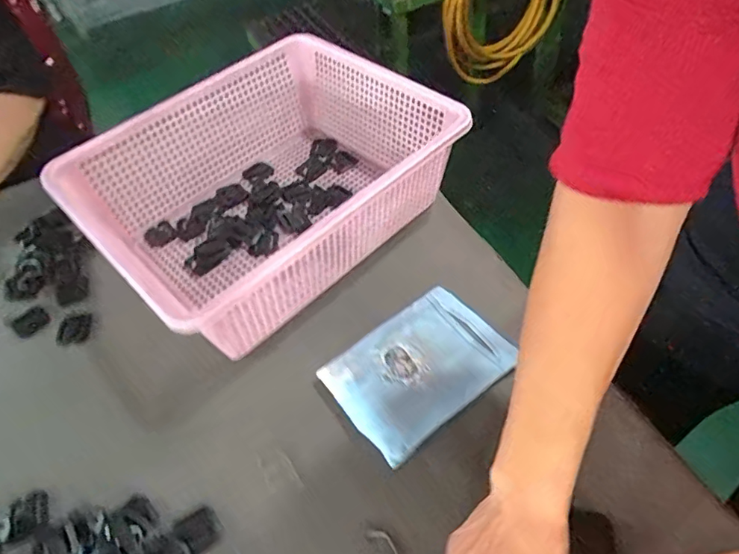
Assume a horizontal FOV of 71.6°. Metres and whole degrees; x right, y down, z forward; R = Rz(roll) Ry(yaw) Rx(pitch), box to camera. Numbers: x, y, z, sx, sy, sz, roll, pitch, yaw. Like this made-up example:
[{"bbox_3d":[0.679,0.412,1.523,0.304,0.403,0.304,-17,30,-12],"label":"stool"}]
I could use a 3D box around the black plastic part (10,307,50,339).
[{"bbox_3d":[-0.380,0.050,0.574,0.034,0.004,0.036,36,66,25],"label":"black plastic part"}]

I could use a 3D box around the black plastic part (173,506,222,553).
[{"bbox_3d":[-0.142,0.211,0.428,0.030,0.006,0.033,-39,61,-20],"label":"black plastic part"}]

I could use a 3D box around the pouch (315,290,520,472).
[{"bbox_3d":[0.046,0.087,0.489,0.158,0.033,0.112,-35,60,-18],"label":"pouch"}]

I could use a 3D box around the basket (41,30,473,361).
[{"bbox_3d":[-0.114,-0.109,0.591,0.388,0.129,0.304,-36,56,-28],"label":"basket"}]

